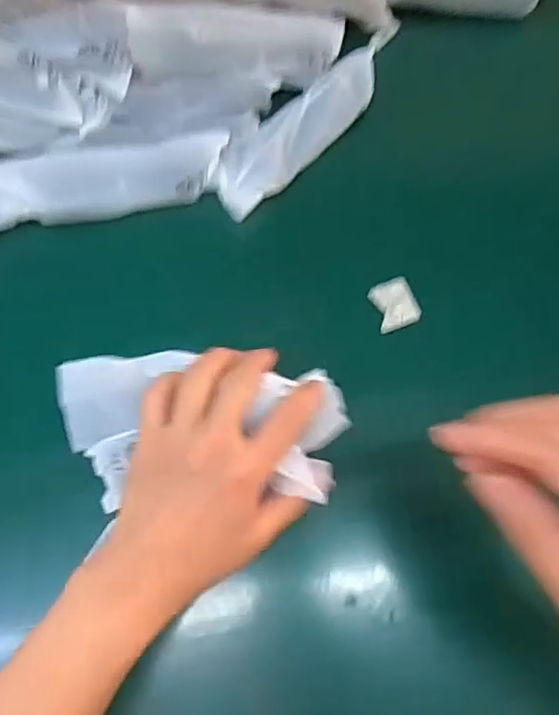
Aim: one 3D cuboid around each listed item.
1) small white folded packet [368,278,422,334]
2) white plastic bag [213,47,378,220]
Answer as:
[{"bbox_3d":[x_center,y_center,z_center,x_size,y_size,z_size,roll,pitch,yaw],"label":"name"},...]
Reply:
[{"bbox_3d":[0.077,-0.036,0.418,0.029,0.007,0.032,-21,75,-7],"label":"small white folded packet"},{"bbox_3d":[0.011,-0.157,0.428,0.045,0.020,0.143,43,78,10],"label":"white plastic bag"}]

